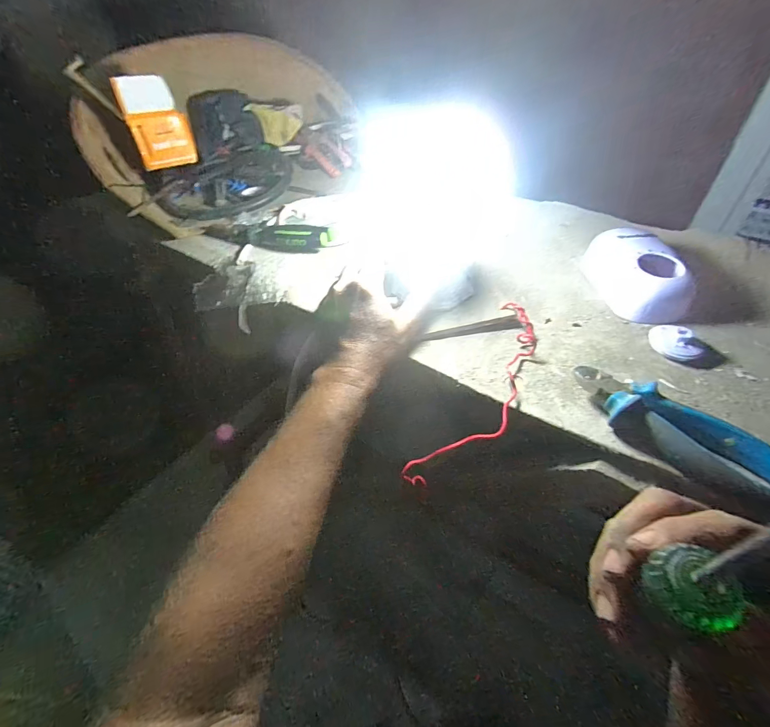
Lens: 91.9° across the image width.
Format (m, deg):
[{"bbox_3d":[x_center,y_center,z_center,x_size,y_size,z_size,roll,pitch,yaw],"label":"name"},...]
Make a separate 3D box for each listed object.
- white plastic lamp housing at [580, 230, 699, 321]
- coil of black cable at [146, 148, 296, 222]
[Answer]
[{"bbox_3d":[0.262,-0.097,0.400,0.081,0.046,0.136,-2,46,1],"label":"white plastic lamp housing"},{"bbox_3d":[-0.260,-0.301,0.609,0.204,0.037,0.224,-2,46,2],"label":"coil of black cable"}]

